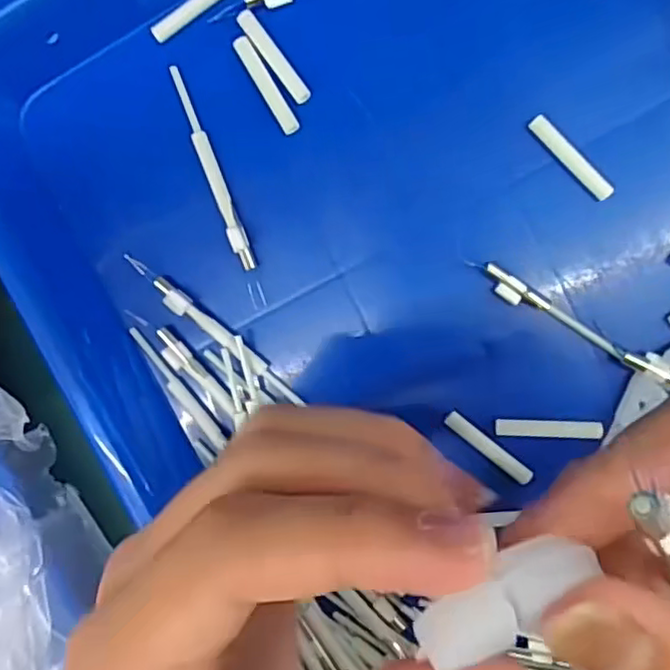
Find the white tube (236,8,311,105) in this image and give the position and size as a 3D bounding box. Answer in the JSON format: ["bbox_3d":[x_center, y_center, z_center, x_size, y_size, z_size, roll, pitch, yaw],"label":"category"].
[{"bbox_3d":[-0.020,-0.089,0.209,0.005,0.004,0.034,-36,91,9],"label":"white tube"}]

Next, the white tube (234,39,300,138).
[{"bbox_3d":[-0.022,-0.081,0.211,0.005,0.004,0.034,-30,92,9],"label":"white tube"}]

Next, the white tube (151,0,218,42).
[{"bbox_3d":[-0.045,-0.106,0.211,0.033,0.004,0.006,-32,92,9],"label":"white tube"}]

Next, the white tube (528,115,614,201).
[{"bbox_3d":[0.074,-0.056,0.204,0.006,0.004,0.033,-44,90,9],"label":"white tube"}]

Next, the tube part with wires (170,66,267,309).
[{"bbox_3d":[-0.038,-0.049,0.216,0.005,0.006,0.082,-19,94,9],"label":"tube part with wires"}]

